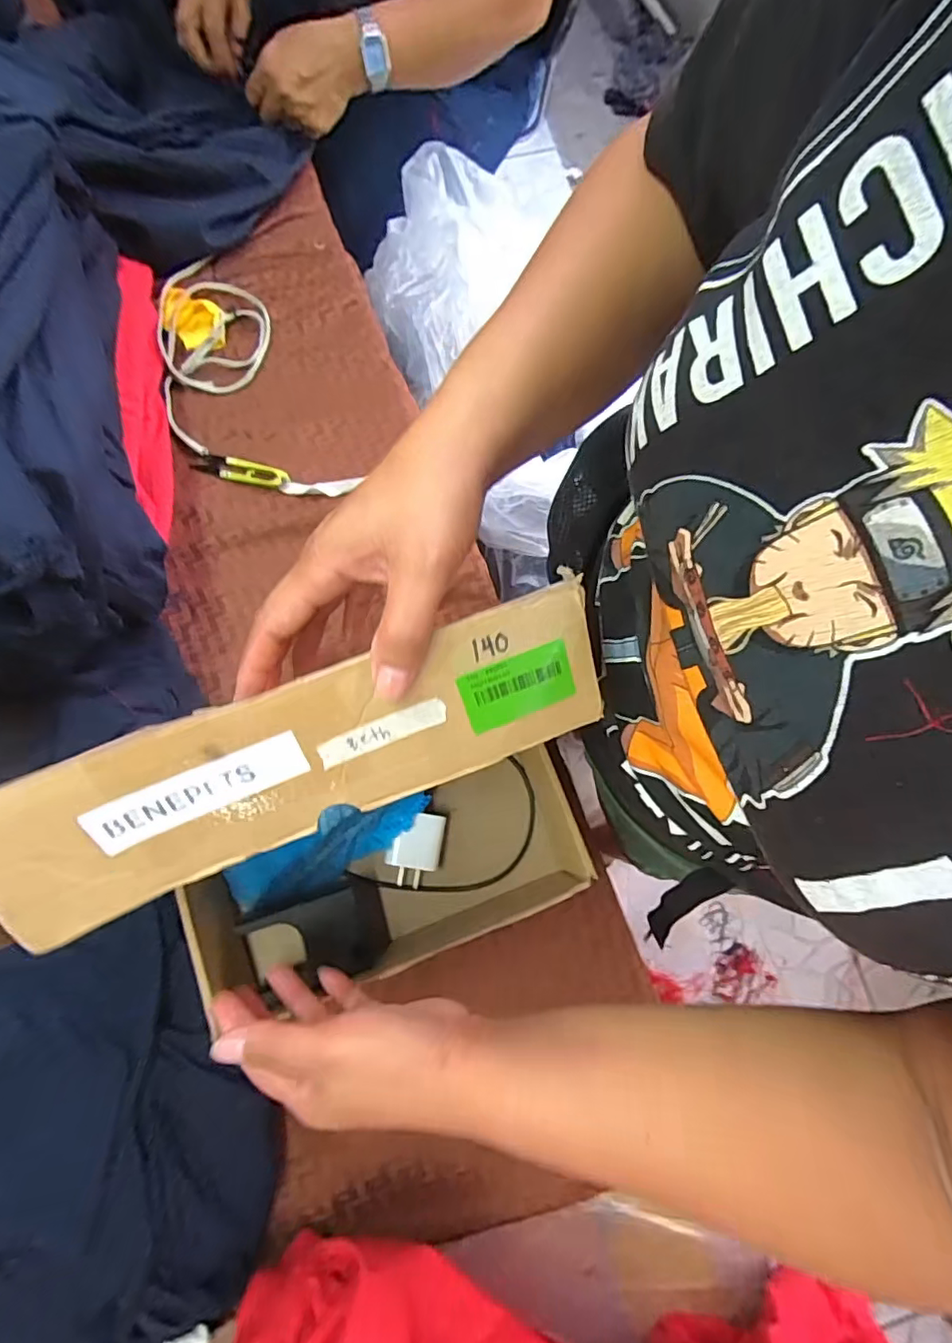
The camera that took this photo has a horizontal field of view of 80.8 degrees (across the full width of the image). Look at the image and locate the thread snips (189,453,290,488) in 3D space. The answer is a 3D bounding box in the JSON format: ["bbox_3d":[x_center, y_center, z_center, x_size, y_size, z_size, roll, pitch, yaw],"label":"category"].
[{"bbox_3d":[-0.233,-0.200,0.553,0.096,0.004,0.024,15,79,3],"label":"thread snips"}]

